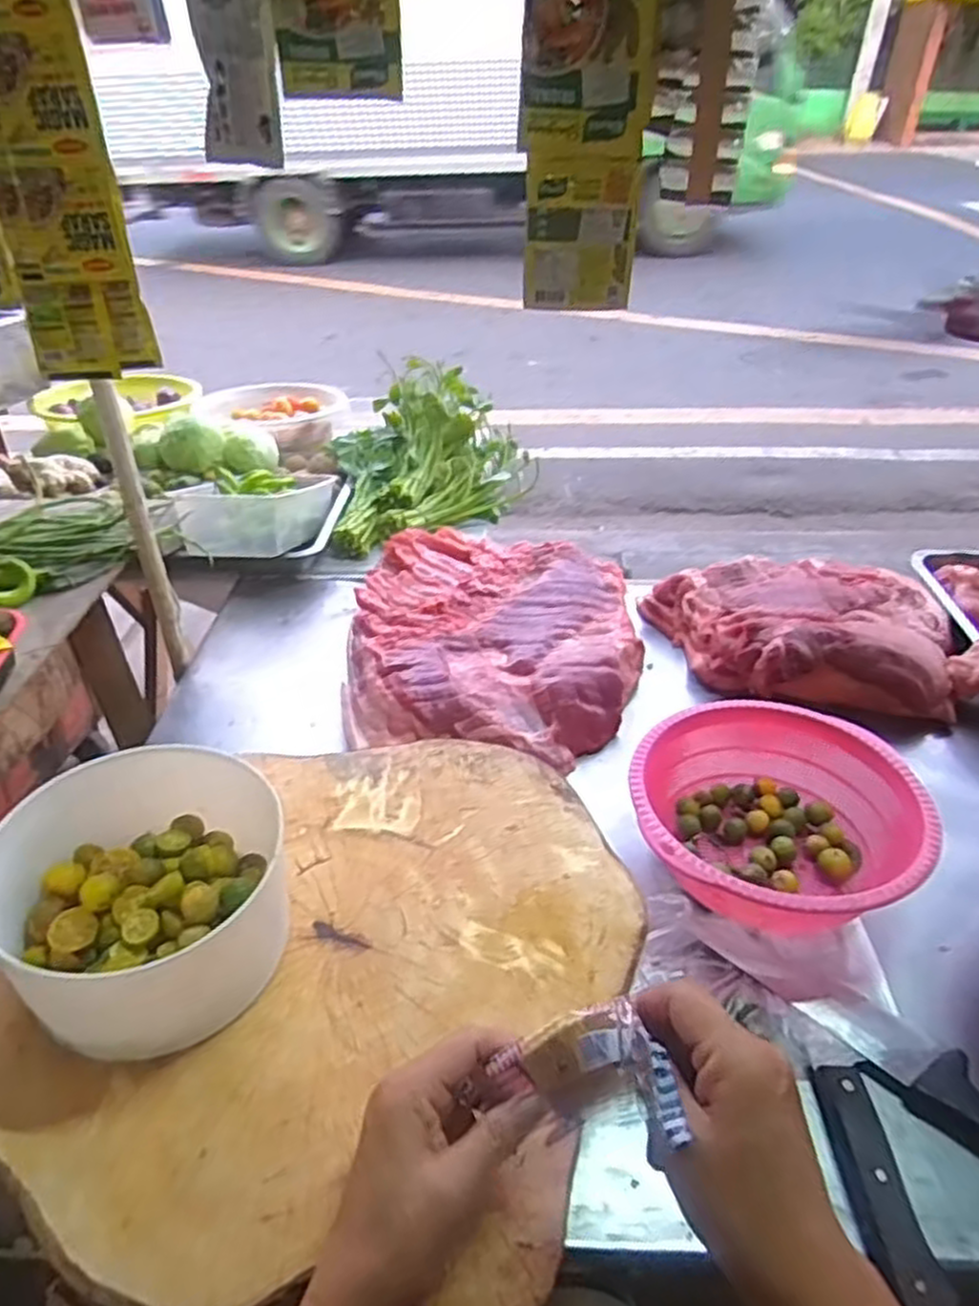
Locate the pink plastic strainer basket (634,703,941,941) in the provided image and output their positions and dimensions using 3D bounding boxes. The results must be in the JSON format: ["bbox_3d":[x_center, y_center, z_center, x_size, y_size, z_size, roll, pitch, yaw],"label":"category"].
[{"bbox_3d":[0.241,0.146,0.659,0.232,0.097,0.222,1,38,-1],"label":"pink plastic strainer basket"}]

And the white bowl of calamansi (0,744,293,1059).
[{"bbox_3d":[-0.211,0.148,0.478,0.161,0.093,0.176,-8,39,-13],"label":"white bowl of calamansi"}]

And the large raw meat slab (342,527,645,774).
[{"bbox_3d":[0.007,-0.022,0.891,0.320,0.059,0.354,4,38,3],"label":"large raw meat slab"}]

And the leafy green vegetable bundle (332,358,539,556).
[{"bbox_3d":[-0.092,-0.326,1.205,0.299,0.166,0.340,-5,39,-9],"label":"leafy green vegetable bundle"}]

